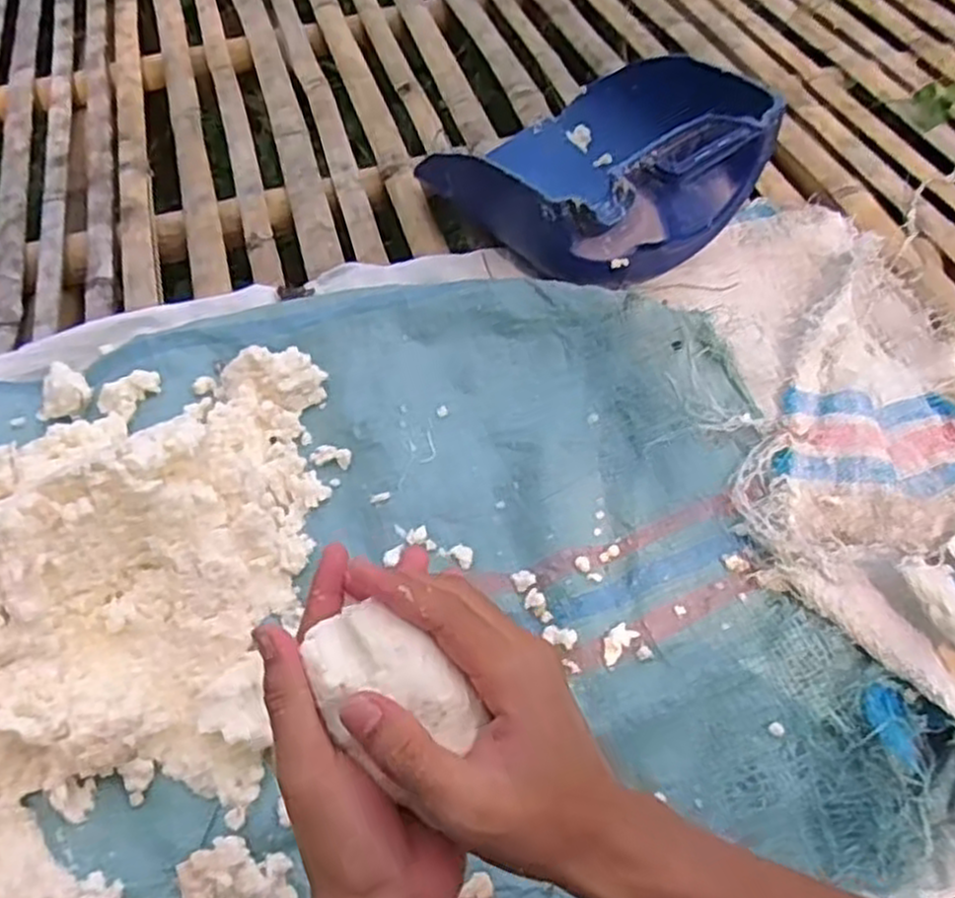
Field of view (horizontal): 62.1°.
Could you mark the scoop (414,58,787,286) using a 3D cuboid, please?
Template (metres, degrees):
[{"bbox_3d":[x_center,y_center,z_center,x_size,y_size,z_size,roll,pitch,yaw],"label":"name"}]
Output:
[{"bbox_3d":[0.134,-0.323,0.880,0.295,0.156,0.327,-38,59,-20],"label":"scoop"}]

